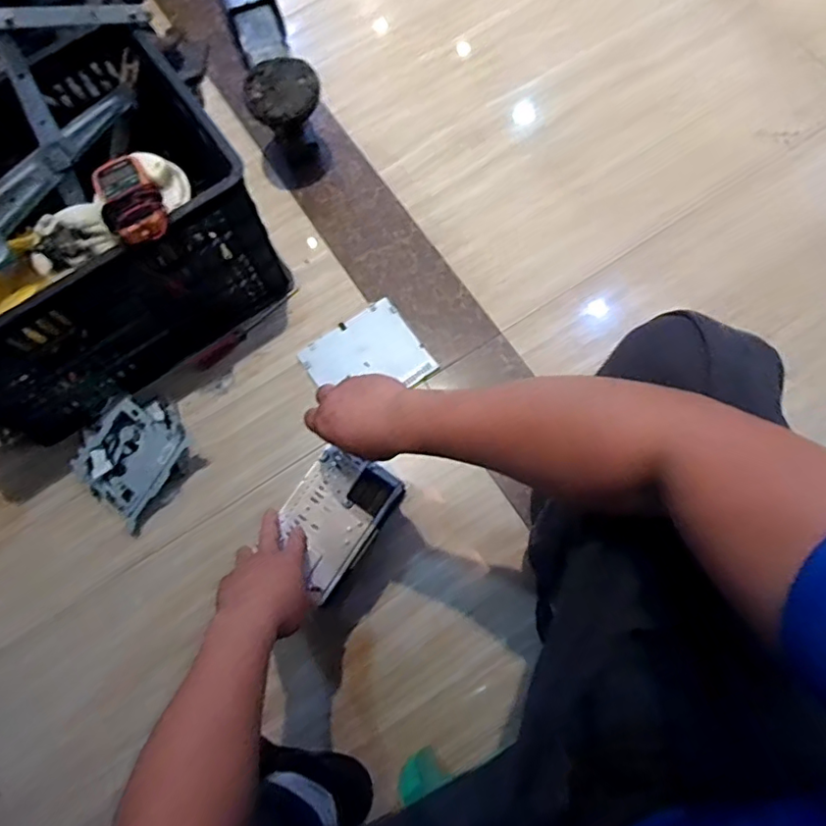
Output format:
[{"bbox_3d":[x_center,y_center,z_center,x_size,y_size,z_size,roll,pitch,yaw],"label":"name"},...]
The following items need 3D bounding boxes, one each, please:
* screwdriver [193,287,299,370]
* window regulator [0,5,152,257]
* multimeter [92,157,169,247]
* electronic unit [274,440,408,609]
[{"bbox_3d":[-0.275,-0.144,0.946,0.205,0.021,0.027,-44,77,-11],"label":"screwdriver"},{"bbox_3d":[-0.504,-0.323,0.704,0.072,0.173,0.508,23,76,9],"label":"window regulator"},{"bbox_3d":[-0.335,-0.251,0.665,0.068,0.045,0.126,-32,63,-8],"label":"multimeter"},{"bbox_3d":[-0.095,0.119,0.661,0.104,0.029,0.156,33,77,11],"label":"electronic unit"}]

